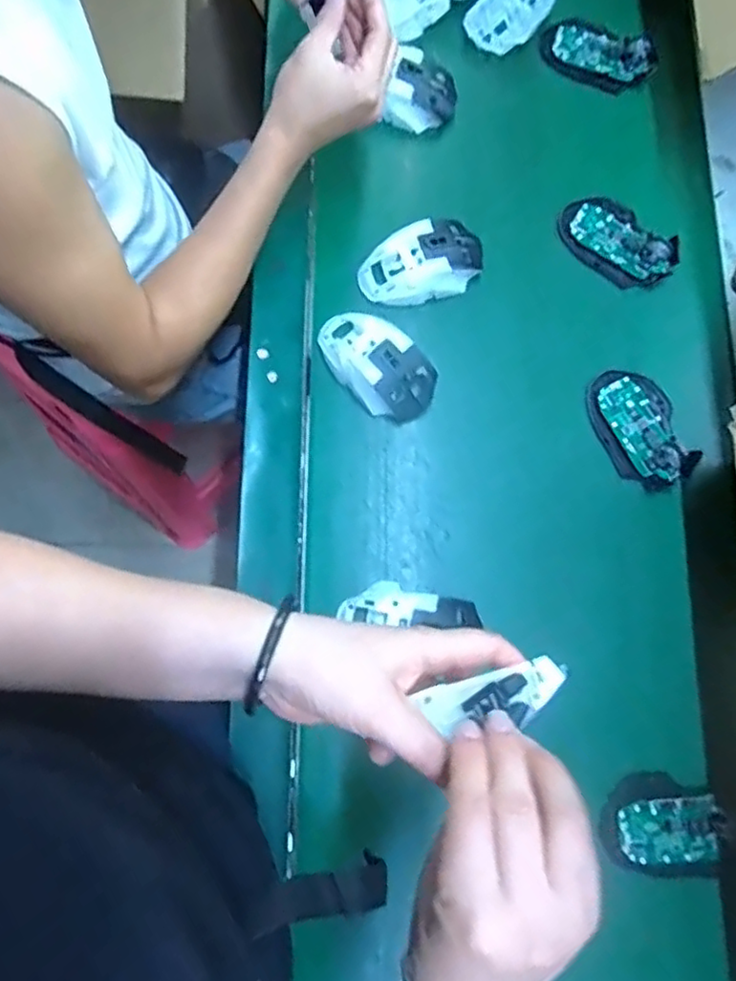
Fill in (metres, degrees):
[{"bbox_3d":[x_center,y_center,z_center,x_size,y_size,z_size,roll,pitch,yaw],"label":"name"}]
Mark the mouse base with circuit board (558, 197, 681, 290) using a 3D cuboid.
[{"bbox_3d":[0.243,-0.243,0.632,0.114,0.020,0.068,40,79,7],"label":"mouse base with circuit board"}]

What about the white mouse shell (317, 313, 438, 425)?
[{"bbox_3d":[0.007,-0.114,0.582,0.116,0.037,0.071,36,78,7],"label":"white mouse shell"}]

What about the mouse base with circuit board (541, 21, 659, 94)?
[{"bbox_3d":[0.240,-0.454,0.677,0.115,0.021,0.053,22,77,4],"label":"mouse base with circuit board"}]

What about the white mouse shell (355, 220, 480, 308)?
[{"bbox_3d":[0.051,-0.209,0.600,0.116,0.030,0.061,-19,78,-6],"label":"white mouse shell"}]

